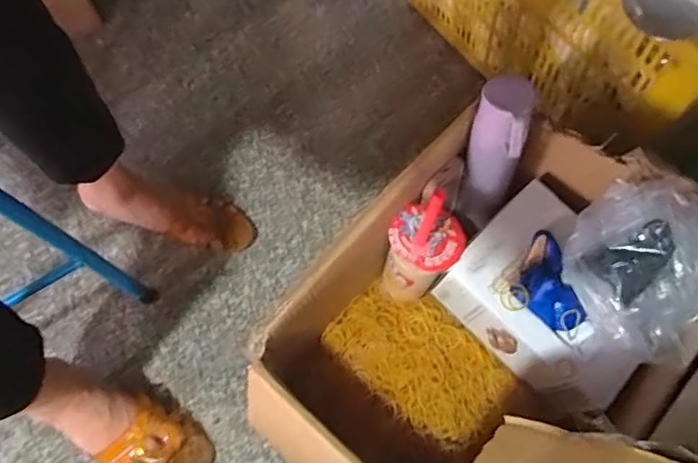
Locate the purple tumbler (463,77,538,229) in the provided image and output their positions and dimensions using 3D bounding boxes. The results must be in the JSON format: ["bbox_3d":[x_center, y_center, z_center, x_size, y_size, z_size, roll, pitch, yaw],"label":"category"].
[{"bbox_3d":[0.178,-0.089,0.626,0.053,0.208,0.075,-28,64,-12],"label":"purple tumbler"}]

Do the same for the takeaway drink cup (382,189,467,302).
[{"bbox_3d":[0.094,0.008,0.609,0.088,0.170,0.099,17,64,12],"label":"takeaway drink cup"}]

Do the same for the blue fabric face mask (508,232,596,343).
[{"bbox_3d":[0.227,0.066,0.583,0.074,0.035,0.128,-17,62,-7],"label":"blue fabric face mask"}]

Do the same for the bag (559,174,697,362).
[{"bbox_3d":[0.314,0.041,0.532,0.122,0.103,0.174,-14,62,-5],"label":"bag"}]

